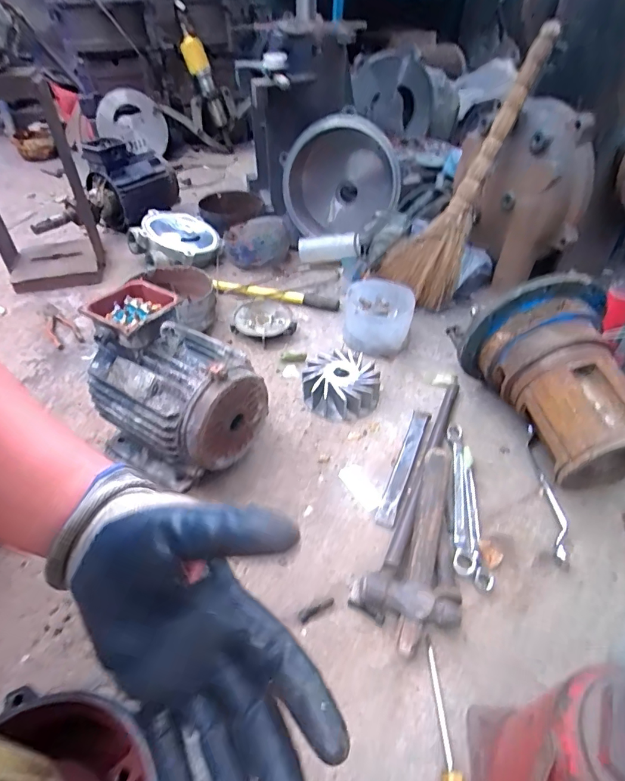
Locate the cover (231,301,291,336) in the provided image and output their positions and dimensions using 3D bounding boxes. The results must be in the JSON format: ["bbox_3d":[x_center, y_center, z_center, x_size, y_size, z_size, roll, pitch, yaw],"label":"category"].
[{"bbox_3d":[-0.113,-0.161,1.012,0.124,0.029,0.114,1,42,0],"label":"cover"}]

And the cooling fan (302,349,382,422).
[{"bbox_3d":[0.054,-0.014,0.833,0.135,0.056,0.146,1,42,-1],"label":"cooling fan"}]

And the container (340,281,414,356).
[{"bbox_3d":[0.139,-0.156,0.963,0.144,0.094,0.154,9,43,8],"label":"container"}]

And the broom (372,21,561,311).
[{"bbox_3d":[0.334,-0.454,0.960,0.116,0.554,0.159,-1,34,-50],"label":"broom"}]

